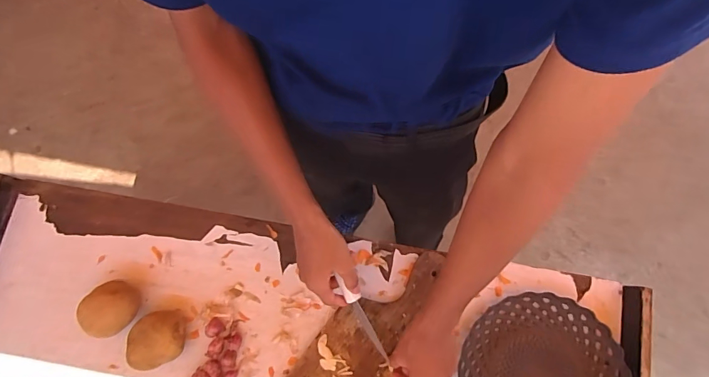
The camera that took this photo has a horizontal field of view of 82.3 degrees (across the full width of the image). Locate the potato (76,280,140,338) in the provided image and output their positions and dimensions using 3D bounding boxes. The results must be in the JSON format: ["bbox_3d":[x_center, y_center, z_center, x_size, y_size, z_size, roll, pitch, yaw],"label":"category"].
[{"bbox_3d":[-0.344,0.169,0.577,0.062,0.060,0.066,0,78,0],"label":"potato"}]

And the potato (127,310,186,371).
[{"bbox_3d":[-0.276,0.210,0.567,0.077,0.053,0.069,-19,79,-4],"label":"potato"}]

